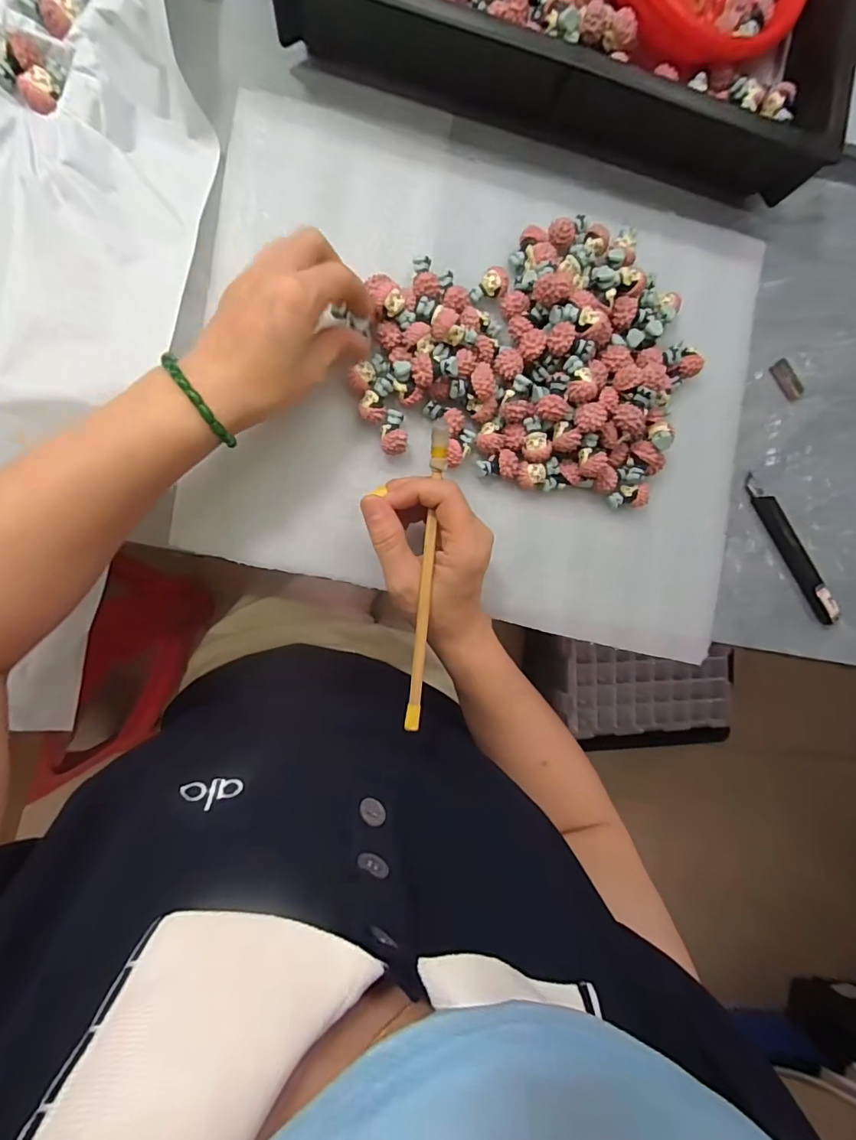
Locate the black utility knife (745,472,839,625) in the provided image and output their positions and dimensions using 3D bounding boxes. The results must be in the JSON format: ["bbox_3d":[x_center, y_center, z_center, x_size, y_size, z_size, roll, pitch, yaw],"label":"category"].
[{"bbox_3d":[0.294,-0.015,0.390,0.019,0.010,0.137,-35,96,-6],"label":"black utility knife"}]

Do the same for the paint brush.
[{"bbox_3d":[0.000,0.002,0.286,0.010,0.004,0.181,6,88,-9],"label":"paint brush"}]

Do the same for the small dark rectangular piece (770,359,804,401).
[{"bbox_3d":[0.288,-0.152,0.389,0.017,0.004,0.033,-34,93,7],"label":"small dark rectangular piece"}]

